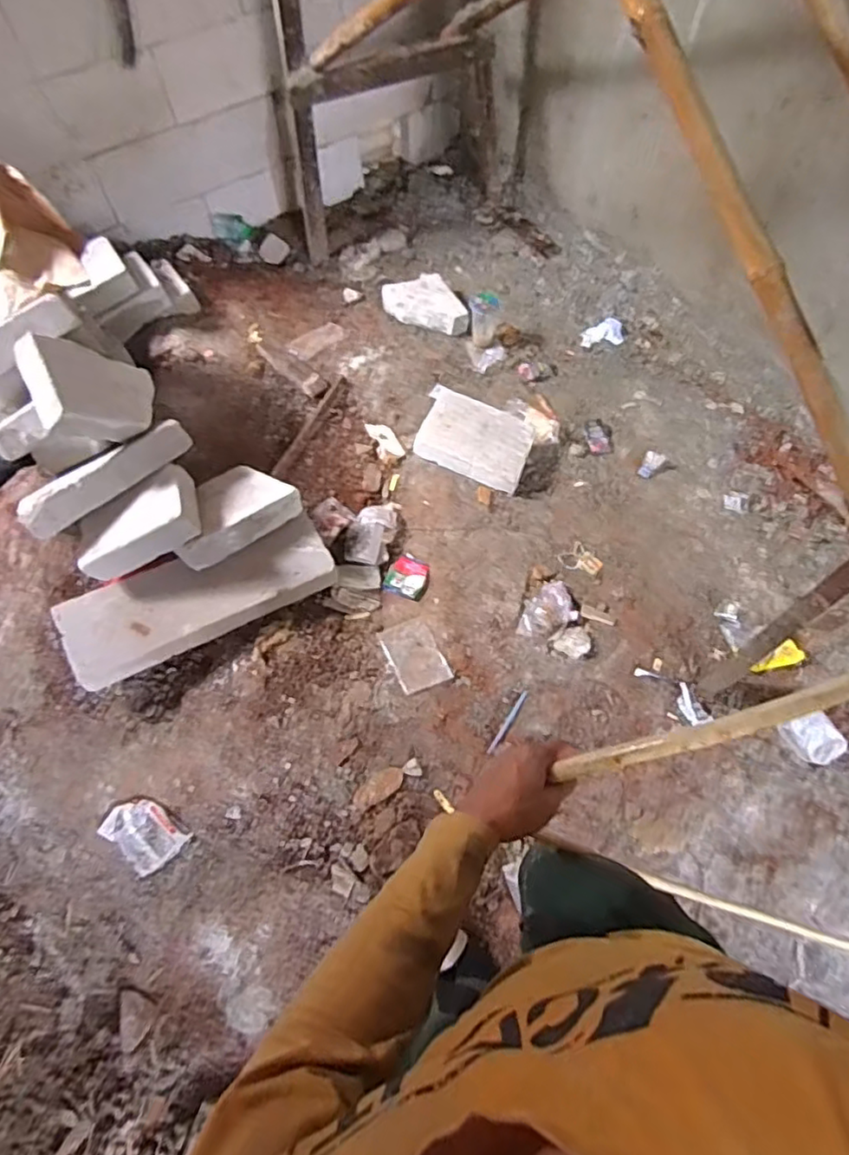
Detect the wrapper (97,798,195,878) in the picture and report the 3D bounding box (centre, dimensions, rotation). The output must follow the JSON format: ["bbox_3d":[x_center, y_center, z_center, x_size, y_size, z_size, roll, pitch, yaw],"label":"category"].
[{"bbox_3d":[-0.577,0.527,1.302,0.151,0.041,0.115,37,69,15],"label":"wrapper"}]

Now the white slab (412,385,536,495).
[{"bbox_3d":[0.137,-0.387,1.743,0.335,0.068,0.251,27,67,11],"label":"white slab"}]

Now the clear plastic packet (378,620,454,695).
[{"bbox_3d":[-0.023,0.181,1.472,0.117,0.014,0.169,-24,67,-12],"label":"clear plastic packet"}]

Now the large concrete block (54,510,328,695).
[{"bbox_3d":[-0.501,0.043,1.433,0.590,0.130,0.175,-26,64,-12],"label":"large concrete block"}]

